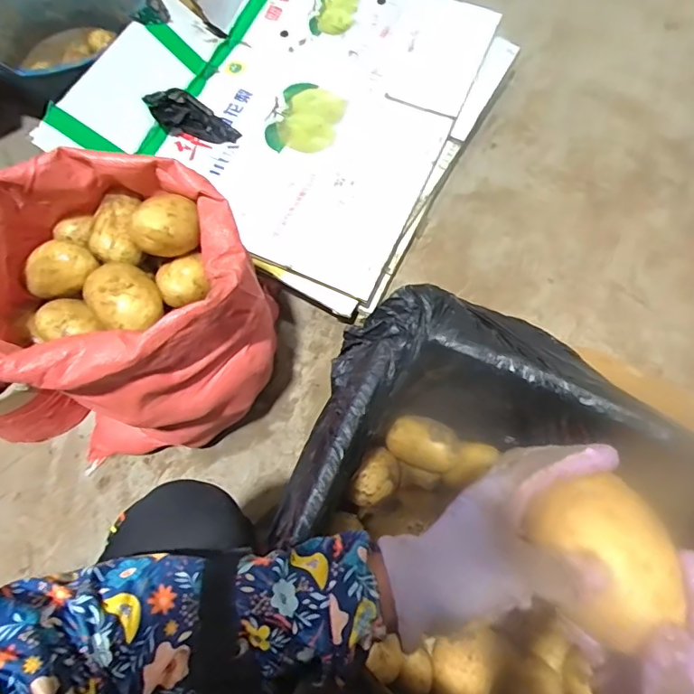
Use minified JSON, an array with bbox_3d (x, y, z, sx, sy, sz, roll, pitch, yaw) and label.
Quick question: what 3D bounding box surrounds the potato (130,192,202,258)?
[{"bbox_3d":[-0.208,-0.139,0.584,0.075,0.049,0.059,-29,71,-11],"label":"potato"}]

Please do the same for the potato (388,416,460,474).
[{"bbox_3d":[0.100,0.126,0.670,0.087,0.042,0.064,23,70,9],"label":"potato"}]

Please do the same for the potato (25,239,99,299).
[{"bbox_3d":[-0.333,-0.089,0.598,0.078,0.058,0.057,15,69,6],"label":"potato"}]

